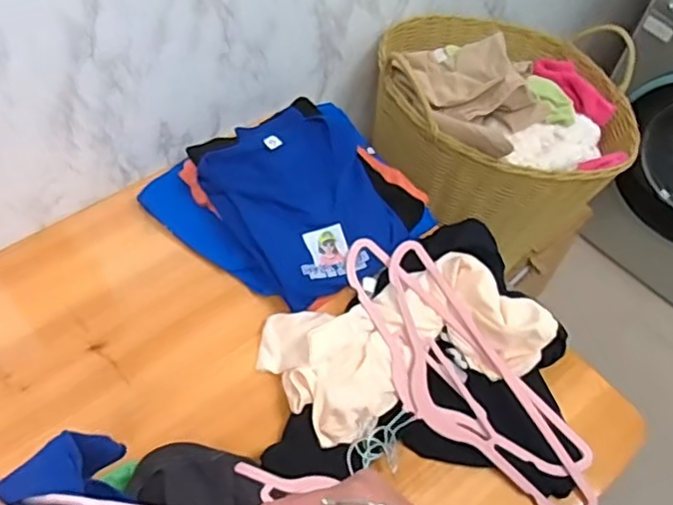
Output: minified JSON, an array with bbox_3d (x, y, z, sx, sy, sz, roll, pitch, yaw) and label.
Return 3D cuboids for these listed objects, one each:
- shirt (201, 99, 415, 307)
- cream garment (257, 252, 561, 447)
[{"bbox_3d":[-0.047,-0.080,0.916,0.220,0.040,0.286,-31,76,-19],"label":"shirt"},{"bbox_3d":[0.092,0.114,0.817,0.351,0.066,0.181,-13,58,-13],"label":"cream garment"}]

